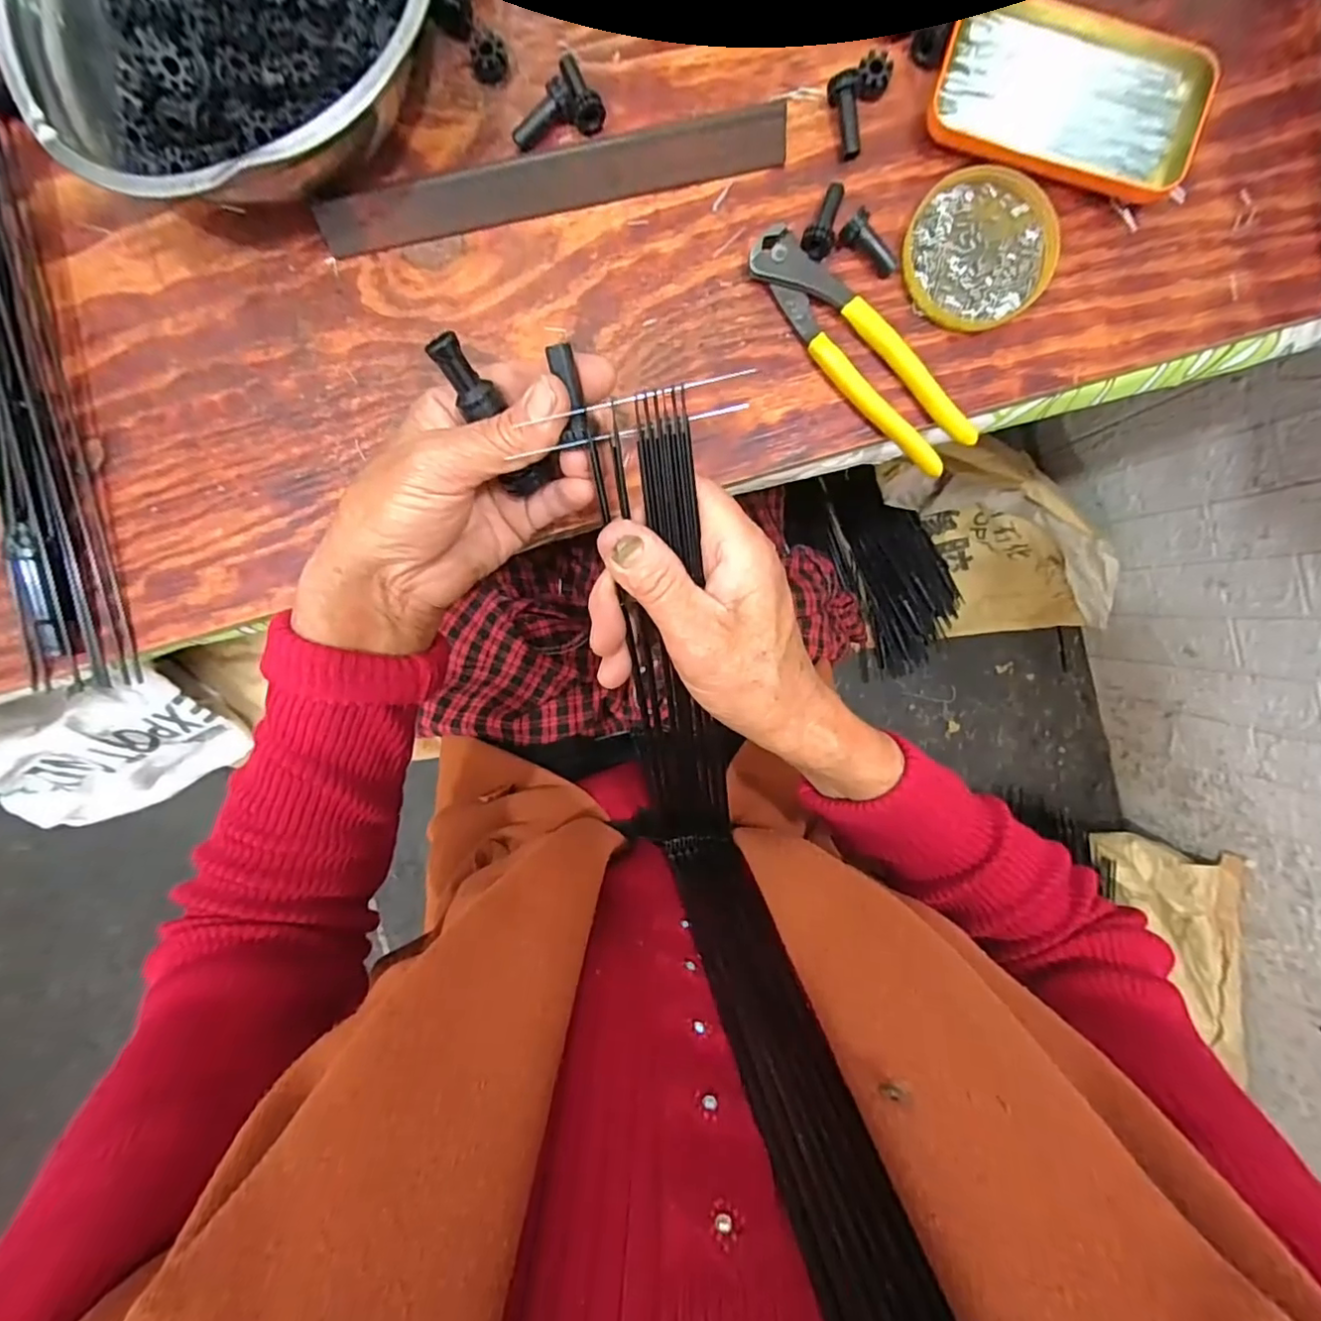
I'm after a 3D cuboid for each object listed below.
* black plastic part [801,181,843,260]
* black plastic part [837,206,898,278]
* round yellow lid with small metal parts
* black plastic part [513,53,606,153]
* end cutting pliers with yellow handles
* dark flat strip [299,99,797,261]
[{"bbox_3d":[0.093,-0.250,0.335,0.017,0.015,0.042,18,95,-2],"label":"black plastic part"},{"bbox_3d":[0.120,-0.236,0.339,0.037,0.016,0.015,37,94,-15],"label":"black plastic part"},{"bbox_3d":[0.182,-0.235,0.339,0.083,0.011,0.082,0,95,0],"label":"round yellow lid with small metal parts"},{"bbox_3d":[-0.055,-0.305,0.330,0.036,0.018,0.052,40,94,-3],"label":"black plastic part"},{"bbox_3d":[0.114,-0.178,0.341,0.038,0.015,0.163,-43,94,3],"label":"end cutting pliers with yellow handles"},{"bbox_3d":[-0.060,-0.268,0.331,0.260,0.021,0.021,-11,95,1],"label":"dark flat strip"}]

